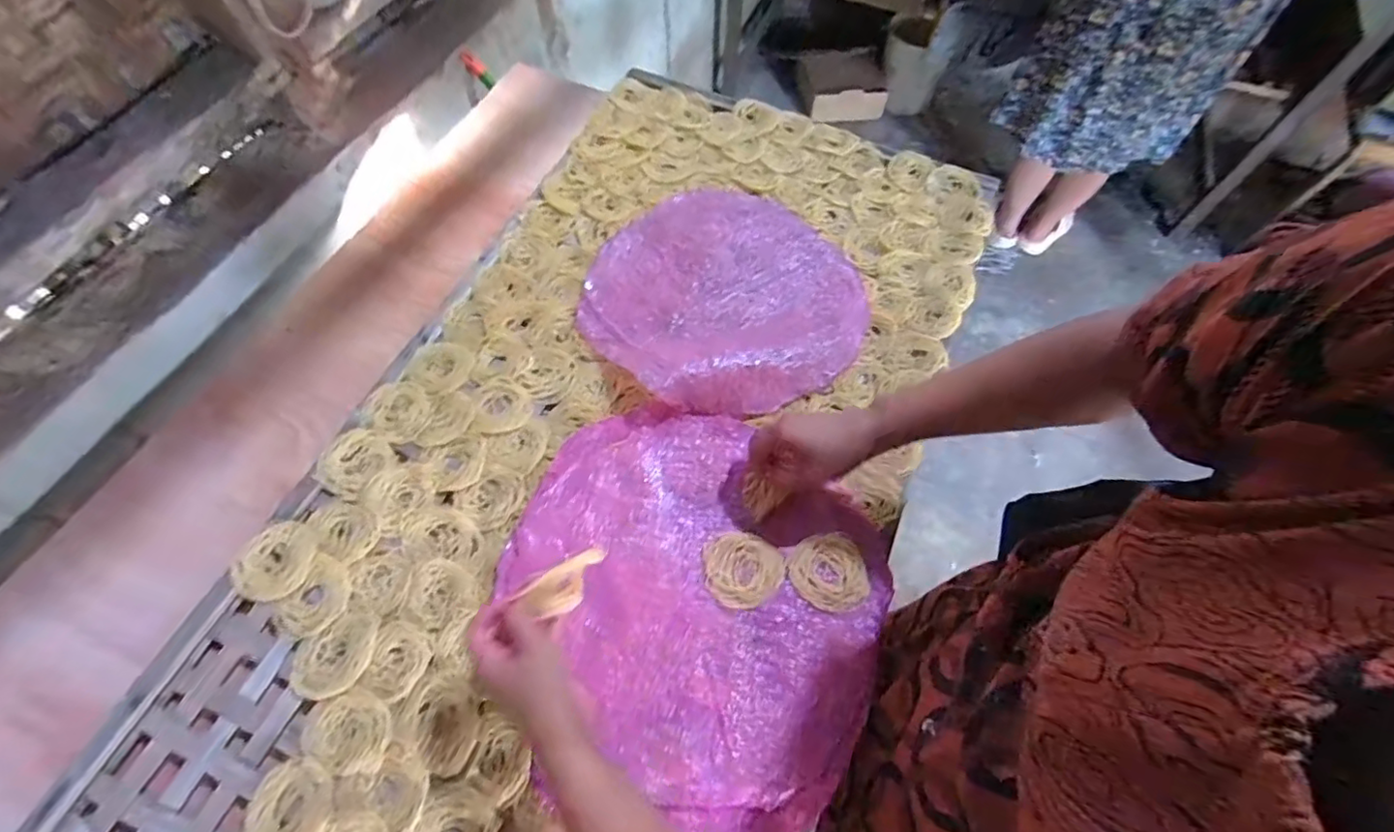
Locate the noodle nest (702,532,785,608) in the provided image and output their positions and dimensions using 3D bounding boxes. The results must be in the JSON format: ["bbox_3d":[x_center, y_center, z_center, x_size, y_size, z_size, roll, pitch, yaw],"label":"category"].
[{"bbox_3d":[0.046,0.149,0.583,0.078,0.007,0.069,-5,62,-4],"label":"noodle nest"}]

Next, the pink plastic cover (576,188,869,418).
[{"bbox_3d":[0.033,-0.163,0.734,0.336,0.046,0.336,-27,65,-15],"label":"pink plastic cover"}]

